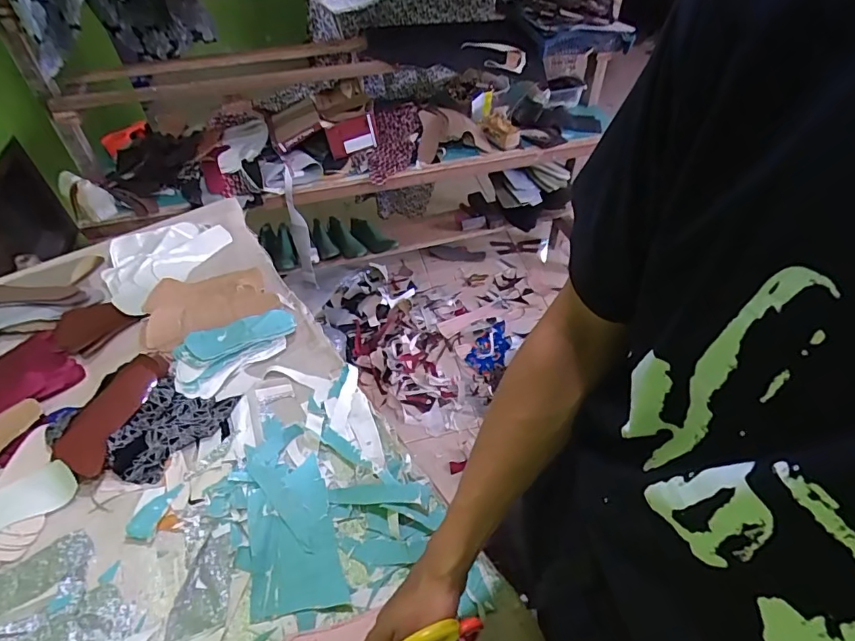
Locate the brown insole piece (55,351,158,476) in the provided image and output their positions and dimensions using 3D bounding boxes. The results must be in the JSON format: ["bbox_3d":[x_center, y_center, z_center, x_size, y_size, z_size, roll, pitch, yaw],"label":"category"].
[{"bbox_3d":[-0.484,0.137,0.754,0.062,0.034,0.187,8,49,10],"label":"brown insole piece"}]

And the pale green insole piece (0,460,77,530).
[{"bbox_3d":[-0.537,0.239,0.629,0.153,0.012,0.068,-34,77,-30],"label":"pale green insole piece"}]

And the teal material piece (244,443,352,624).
[{"bbox_3d":[-0.172,0.245,0.625,0.105,0.023,0.212,-12,48,-8],"label":"teal material piece"}]

